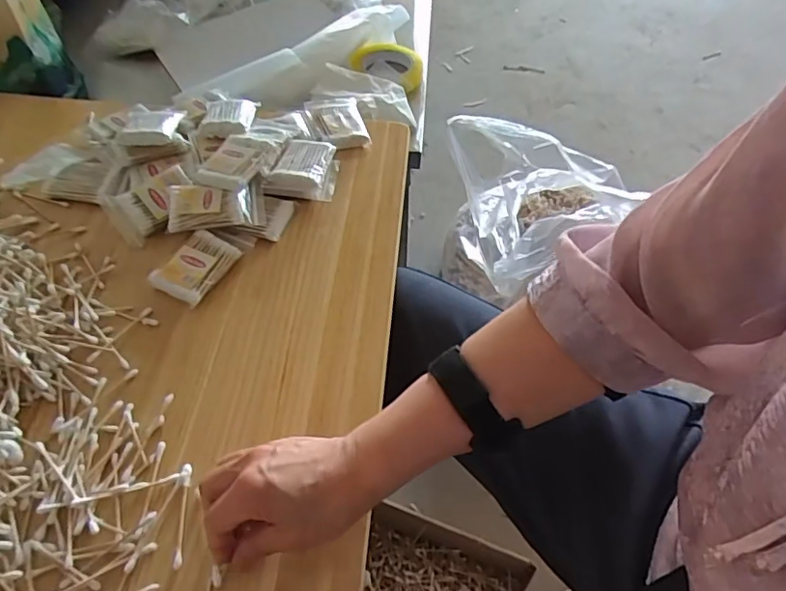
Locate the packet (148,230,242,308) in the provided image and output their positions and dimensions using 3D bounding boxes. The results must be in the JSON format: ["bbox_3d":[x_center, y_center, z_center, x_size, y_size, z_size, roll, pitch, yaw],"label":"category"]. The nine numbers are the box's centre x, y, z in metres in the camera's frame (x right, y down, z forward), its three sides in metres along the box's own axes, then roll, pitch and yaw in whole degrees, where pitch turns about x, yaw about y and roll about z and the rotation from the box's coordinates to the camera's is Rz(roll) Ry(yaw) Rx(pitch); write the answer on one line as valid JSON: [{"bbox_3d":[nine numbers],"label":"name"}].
[{"bbox_3d":[-0.193,-0.028,0.550,0.052,0.020,0.075,23,55,17],"label":"packet"}]

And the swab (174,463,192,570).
[{"bbox_3d":[-0.156,0.160,0.413,0.007,0.004,0.074,-5,52,-5],"label":"swab"}]

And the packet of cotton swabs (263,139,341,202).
[{"bbox_3d":[-0.100,-0.139,0.625,0.069,0.031,0.085,5,52,4],"label":"packet of cotton swabs"}]

